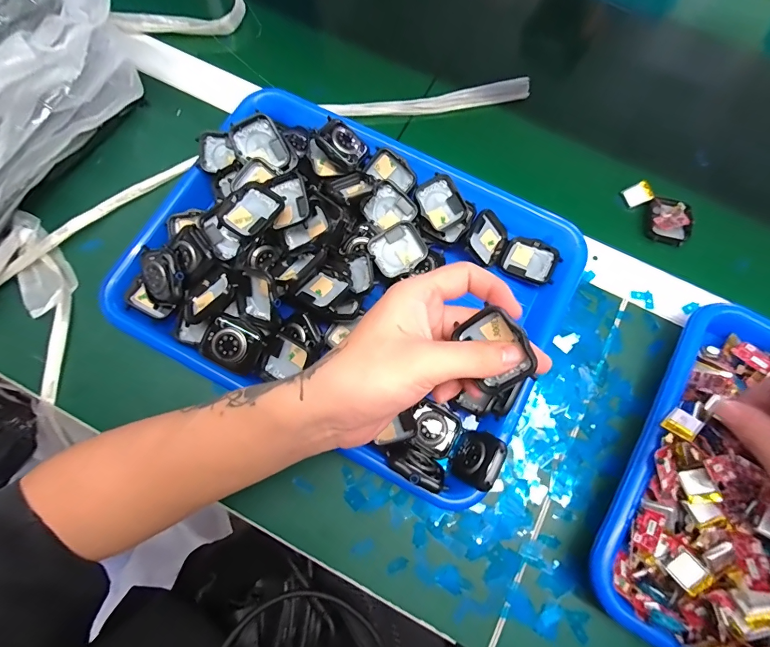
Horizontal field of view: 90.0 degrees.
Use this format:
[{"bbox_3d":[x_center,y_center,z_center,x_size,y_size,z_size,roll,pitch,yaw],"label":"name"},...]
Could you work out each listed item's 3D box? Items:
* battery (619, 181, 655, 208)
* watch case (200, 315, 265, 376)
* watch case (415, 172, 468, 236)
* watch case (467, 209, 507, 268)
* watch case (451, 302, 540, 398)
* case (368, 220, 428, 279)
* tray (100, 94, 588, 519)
[{"bbox_3d":[0.239,-0.122,0.364,0.023,0.005,0.019,-24,83,25],"label":"battery"},{"bbox_3d":[-0.113,0.015,0.286,0.040,0.013,0.036,30,77,7],"label":"watch case"},{"bbox_3d":[0.047,-0.102,0.328,0.035,0.011,0.043,-31,100,-3],"label":"watch case"},{"bbox_3d":[0.086,-0.074,0.330,0.039,0.010,0.043,43,68,-31],"label":"watch case"},{"bbox_3d":[0.062,0.015,0.218,0.040,0.011,0.043,-38,71,30],"label":"watch case"},{"bbox_3d":[0.011,-0.061,0.313,0.041,0.011,0.035,-35,78,-9],"label":"case"},{"bbox_3d":[-0.027,-0.042,0.313,0.331,0.060,0.252,28,77,7],"label":"tray"}]

